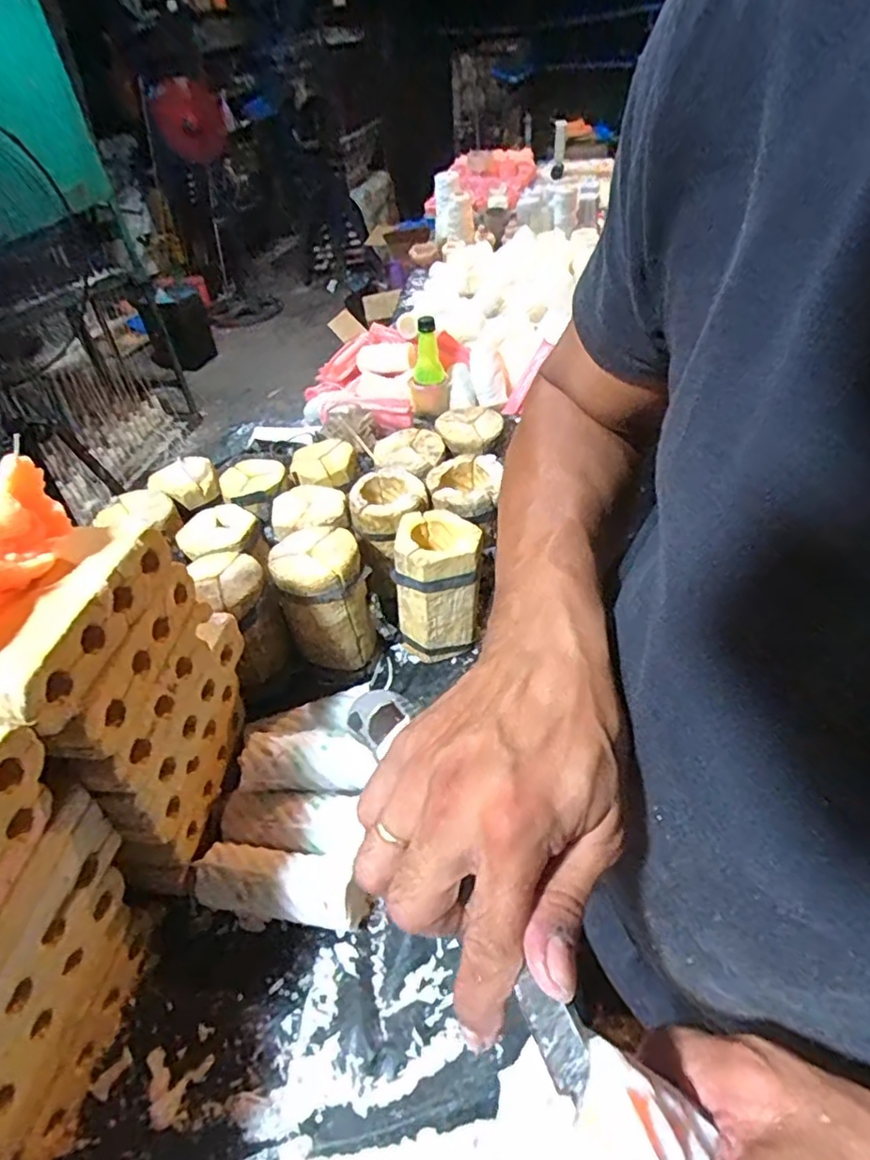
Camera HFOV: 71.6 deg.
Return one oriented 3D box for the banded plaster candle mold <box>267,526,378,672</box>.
[{"bbox_3d":[-0.119,0.023,0.663,0.090,0.131,0.091,-21,45,-14],"label":"banded plaster candle mold"}]

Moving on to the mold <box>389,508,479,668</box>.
[{"bbox_3d":[0.006,0.009,0.677,0.090,0.154,0.093,0,44,8],"label":"mold"}]

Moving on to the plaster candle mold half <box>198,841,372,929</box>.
[{"bbox_3d":[-0.132,0.262,0.521,0.140,0.051,0.050,2,44,10],"label":"plaster candle mold half"}]

